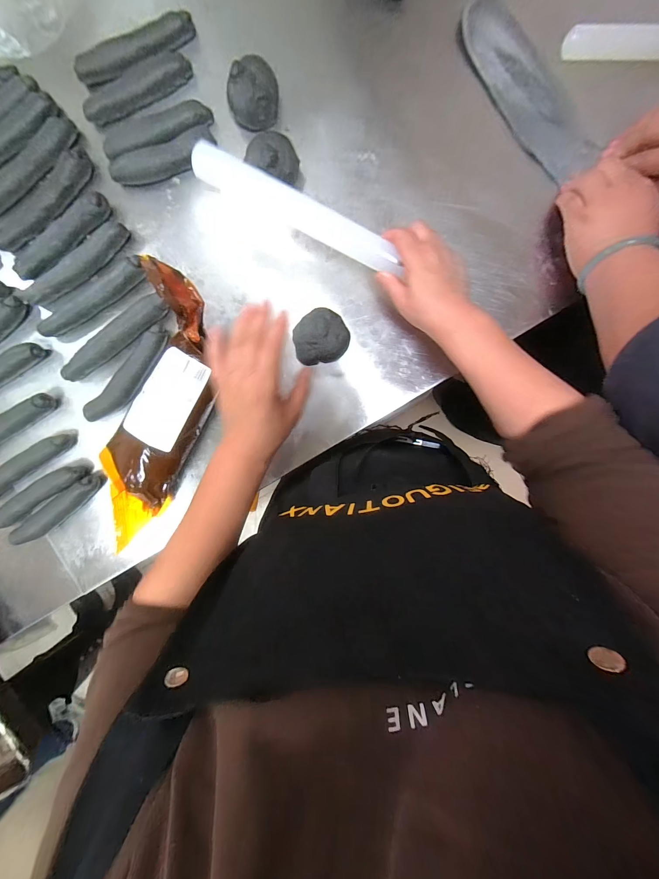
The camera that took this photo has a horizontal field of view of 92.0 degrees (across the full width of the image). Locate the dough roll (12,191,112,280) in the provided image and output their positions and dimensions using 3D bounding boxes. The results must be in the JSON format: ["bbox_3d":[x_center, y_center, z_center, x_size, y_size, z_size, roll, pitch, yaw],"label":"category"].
[{"bbox_3d":[-0.351,-0.265,0.419,0.149,0.019,0.039,-37,91,5],"label":"dough roll"}]

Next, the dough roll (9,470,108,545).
[{"bbox_3d":[-0.373,0.095,0.441,0.146,0.024,0.029,-38,91,5],"label":"dough roll"}]

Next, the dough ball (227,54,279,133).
[{"bbox_3d":[-0.092,-0.416,0.383,0.060,0.041,0.057,0,94,4],"label":"dough ball"}]

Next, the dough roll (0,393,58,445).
[{"bbox_3d":[-0.449,-0.015,0.436,0.155,0.026,0.026,-33,91,5],"label":"dough roll"}]

